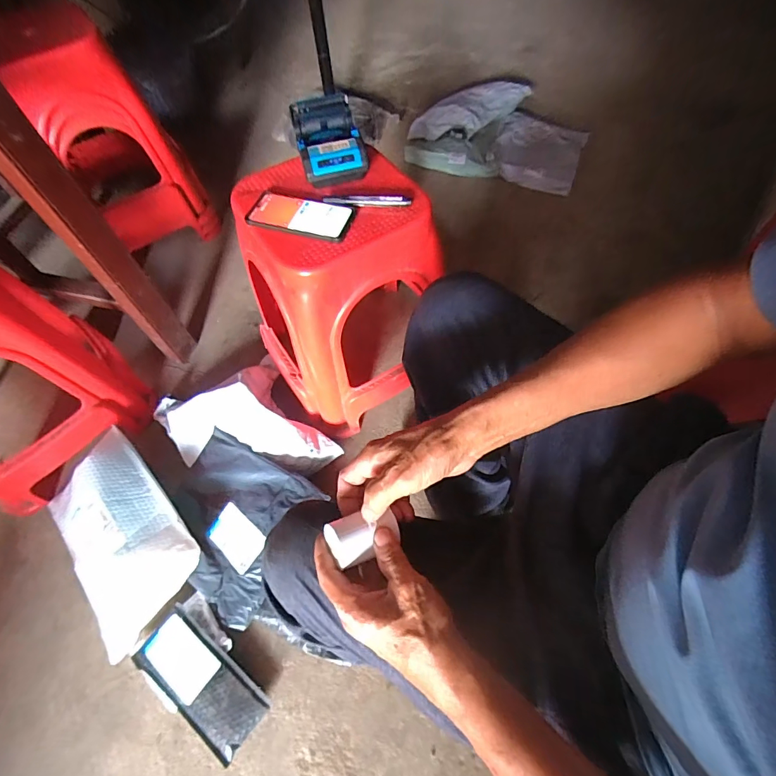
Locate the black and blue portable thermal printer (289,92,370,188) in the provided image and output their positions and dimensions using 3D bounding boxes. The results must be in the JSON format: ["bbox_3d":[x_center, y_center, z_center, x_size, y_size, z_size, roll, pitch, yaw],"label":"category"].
[{"bbox_3d":[-0.087,-0.369,0.609,0.095,0.068,0.111,-13,58,-5],"label":"black and blue portable thermal printer"}]

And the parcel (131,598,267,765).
[{"bbox_3d":[-0.317,0.493,0.703,0.238,0.035,0.115,34,71,17],"label":"parcel"}]

